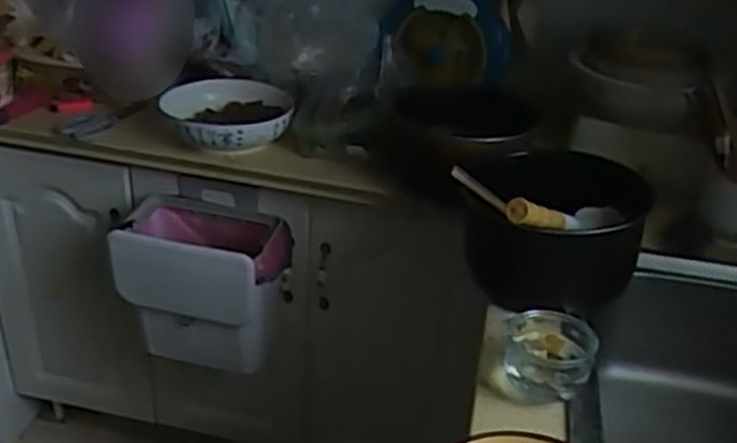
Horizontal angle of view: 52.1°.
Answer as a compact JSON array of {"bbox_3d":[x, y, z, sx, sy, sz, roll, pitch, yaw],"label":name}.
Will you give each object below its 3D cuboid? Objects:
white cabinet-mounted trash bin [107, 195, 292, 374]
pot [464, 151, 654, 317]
[{"bbox_3d":[-0.288,0.114,1.342,0.300,0.258,0.183,5,30,2],"label":"white cabinet-mounted trash bin"},{"bbox_3d":[0.231,0.015,0.956,0.215,0.123,0.245,14,31,18],"label":"pot"}]

